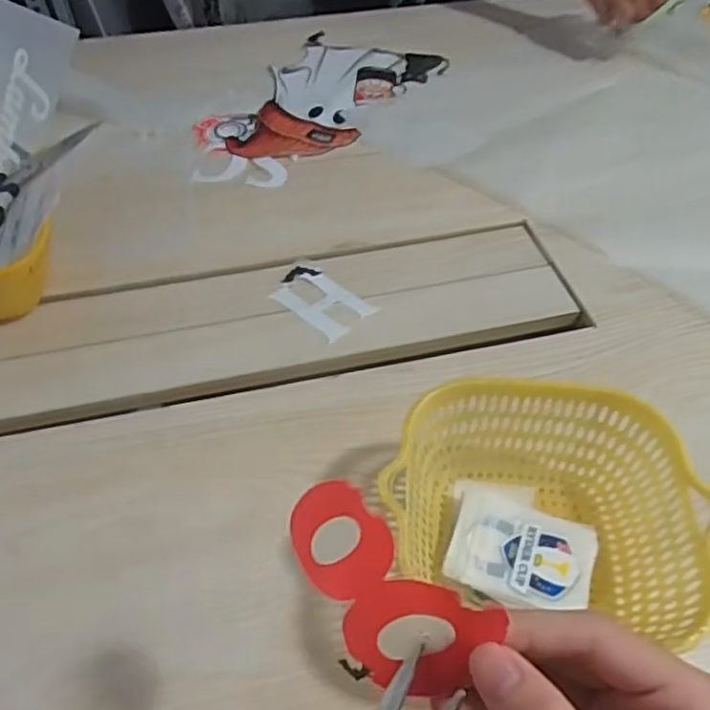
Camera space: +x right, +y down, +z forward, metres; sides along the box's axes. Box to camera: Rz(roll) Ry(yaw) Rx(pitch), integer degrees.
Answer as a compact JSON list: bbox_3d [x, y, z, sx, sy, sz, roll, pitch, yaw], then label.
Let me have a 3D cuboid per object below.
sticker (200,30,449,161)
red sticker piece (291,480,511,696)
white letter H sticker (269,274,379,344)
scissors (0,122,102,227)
[{"bbox_3d":[-0.046,-0.321,0.829,0.196,0.006,0.314,23,51,23],"label":"sticker"},{"bbox_3d":[0.009,0.088,0.263,0.013,0.073,0.093,-18,57,-36],"label":"red sticker piece"},{"bbox_3d":[-0.028,-0.046,0.581,0.051,0.004,0.077,-36,58,-27],"label":"white letter H sticker"},{"bbox_3d":[-0.300,-0.150,0.579,0.175,0.015,0.084,-40,58,-13],"label":"scissors"}]

